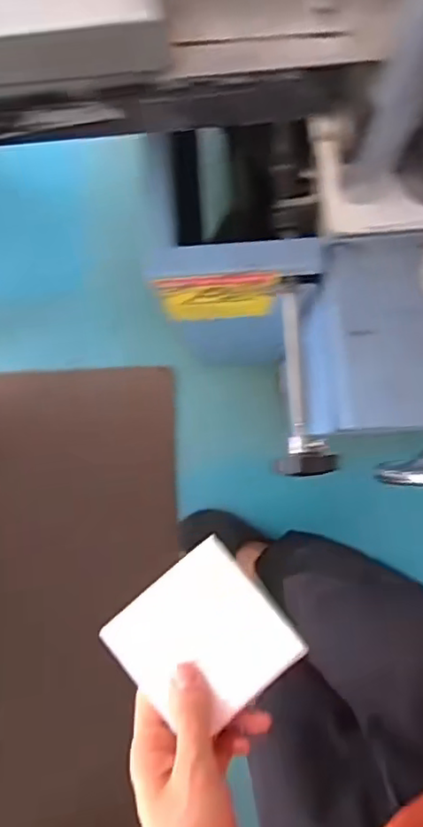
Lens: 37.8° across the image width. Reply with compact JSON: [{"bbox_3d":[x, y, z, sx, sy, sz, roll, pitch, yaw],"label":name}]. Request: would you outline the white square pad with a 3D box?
[{"bbox_3d":[-0.007,0.146,0.398,0.100,0.007,0.094,-41,73,2],"label":"white square pad"}]

